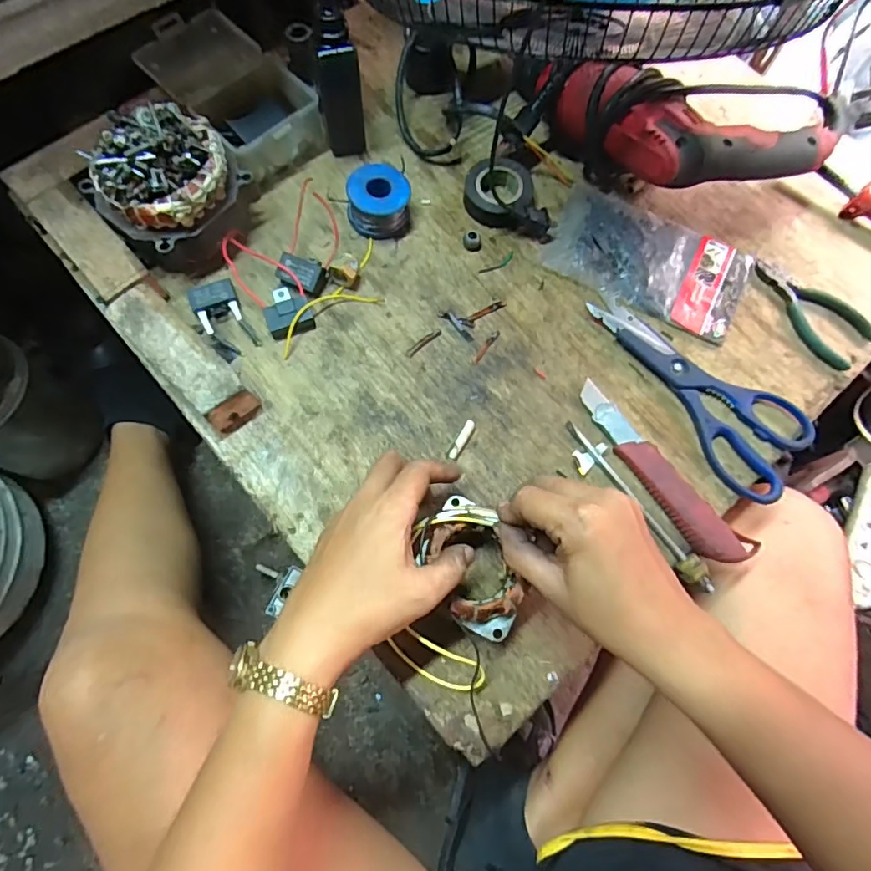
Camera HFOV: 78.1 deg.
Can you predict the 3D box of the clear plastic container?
[{"bbox_3d":[-0.182,-0.306,0.487,0.099,0.054,0.157,-42,77,-13],"label":"clear plastic container"}]

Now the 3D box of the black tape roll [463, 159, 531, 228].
[{"bbox_3d":[0.058,-0.224,0.484,0.060,0.023,0.069,13,72,4],"label":"black tape roll"}]

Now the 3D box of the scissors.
[{"bbox_3d":[0.201,-0.033,0.433,0.193,0.011,0.082,36,75,10],"label":"scissors"}]

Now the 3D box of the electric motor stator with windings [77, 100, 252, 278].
[{"bbox_3d":[-0.206,-0.194,0.424,0.113,0.098,0.092,-35,76,-11],"label":"electric motor stator with windings"}]

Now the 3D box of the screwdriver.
[{"bbox_3d":[0.151,0.051,0.403,0.017,0.010,0.157,-35,76,-11],"label":"screwdriver"}]

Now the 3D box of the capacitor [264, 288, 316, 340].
[{"bbox_3d":[-0.120,-0.101,0.440,0.036,0.016,0.039,-19,73,-7],"label":"capacitor"}]

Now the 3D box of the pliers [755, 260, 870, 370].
[{"bbox_3d":[0.320,-0.109,0.462,0.053,0.011,0.110,-42,77,-13],"label":"pliers"}]

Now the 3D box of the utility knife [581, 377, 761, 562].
[{"bbox_3d":[0.172,0.027,0.409,0.034,0.018,0.169,-35,76,-11],"label":"utility knife"}]

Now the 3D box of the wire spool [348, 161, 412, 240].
[{"bbox_3d":[-0.048,-0.204,0.469,0.052,0.033,0.051,0,72,-1],"label":"wire spool"}]

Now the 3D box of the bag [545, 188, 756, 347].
[{"bbox_3d":[0.186,-0.154,0.472,0.169,0.011,0.102,24,73,7],"label":"bag"}]

